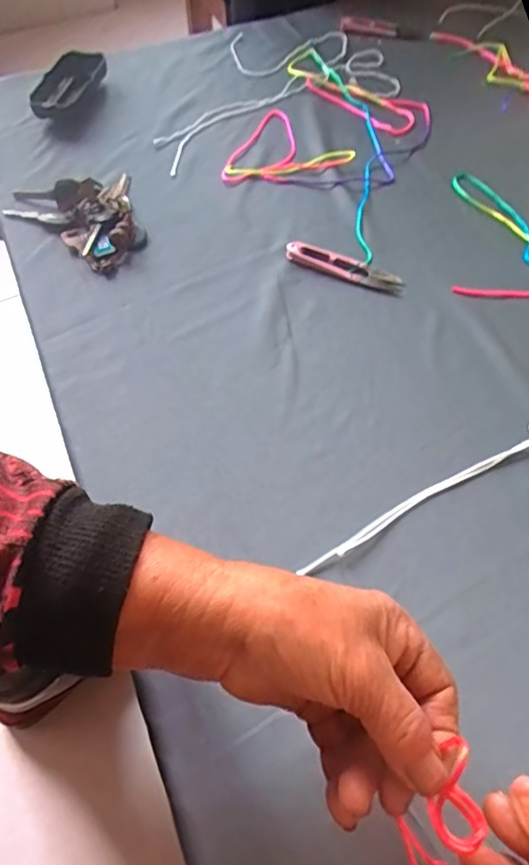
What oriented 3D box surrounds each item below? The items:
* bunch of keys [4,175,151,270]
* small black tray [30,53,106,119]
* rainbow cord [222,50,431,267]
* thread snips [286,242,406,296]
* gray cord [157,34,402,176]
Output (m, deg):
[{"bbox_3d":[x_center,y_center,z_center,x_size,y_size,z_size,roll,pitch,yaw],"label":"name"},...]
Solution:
[{"bbox_3d":[-0.165,-0.190,0.520,0.106,0.021,0.116,-20,59,-11],"label":"bunch of keys"},{"bbox_3d":[-0.213,-0.381,0.628,0.047,0.012,0.109,29,67,-8],"label":"small black tray"},{"bbox_3d":[0.071,-0.302,0.589,0.170,0.009,0.313,16,59,11],"label":"rainbow cord"},{"bbox_3d":[0.068,-0.141,0.489,0.103,0.006,0.024,24,61,15],"label":"thread snips"},{"bbox_3d":[-0.007,-0.398,0.658,0.294,0.010,0.214,-25,60,-14],"label":"gray cord"}]

